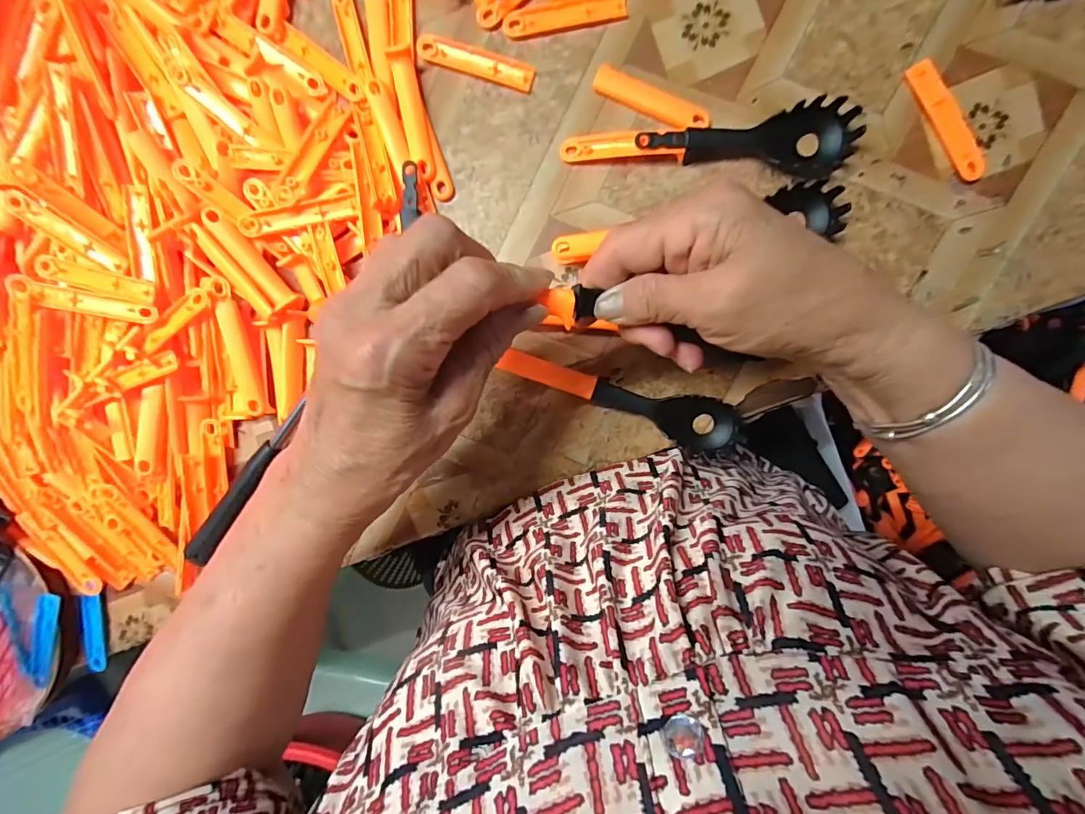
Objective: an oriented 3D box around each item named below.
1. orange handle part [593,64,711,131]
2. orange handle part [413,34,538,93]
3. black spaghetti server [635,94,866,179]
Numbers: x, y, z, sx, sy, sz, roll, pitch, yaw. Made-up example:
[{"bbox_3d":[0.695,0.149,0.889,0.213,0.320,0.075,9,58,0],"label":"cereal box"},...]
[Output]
[{"bbox_3d":[0.068,-0.191,0.292,0.074,0.006,0.018,26,93,-1],"label":"orange handle part"},{"bbox_3d":[-0.042,-0.220,0.298,0.076,0.004,0.017,20,93,-1],"label":"orange handle part"},{"bbox_3d":[0.124,-0.160,0.283,0.123,0.020,0.041,0,93,1],"label":"black spaghetti server"}]

